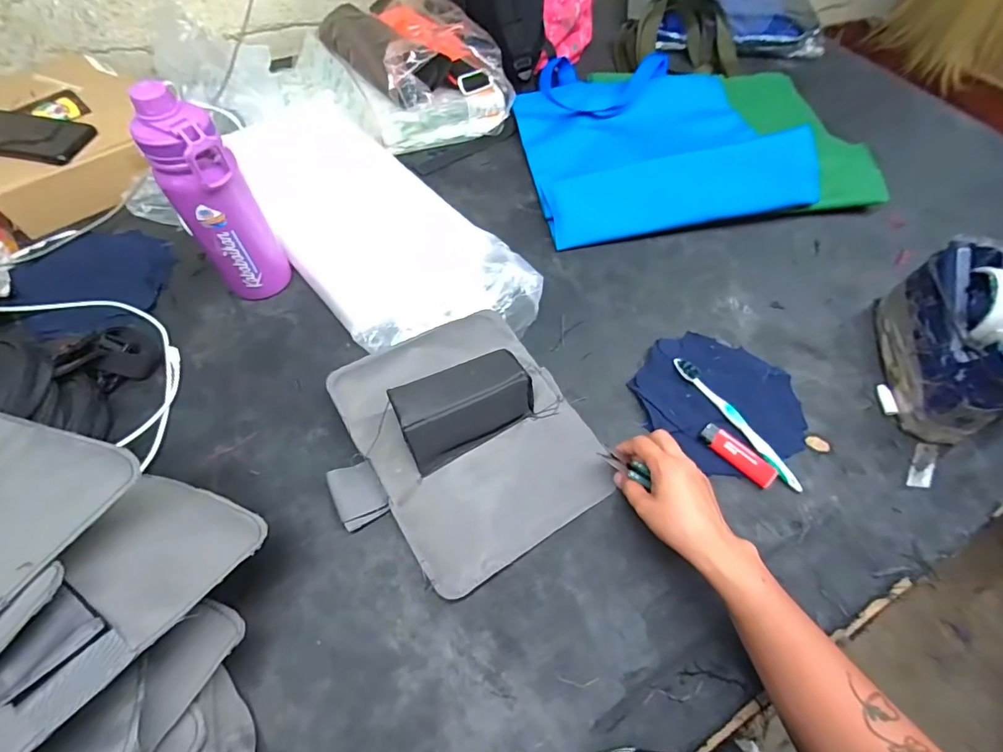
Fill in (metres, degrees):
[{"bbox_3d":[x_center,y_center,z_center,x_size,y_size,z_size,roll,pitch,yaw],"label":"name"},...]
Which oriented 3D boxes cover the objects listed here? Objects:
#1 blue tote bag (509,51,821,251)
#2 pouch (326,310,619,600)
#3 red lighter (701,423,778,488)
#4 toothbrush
[{"bbox_3d":[0.231,-0.382,0.725,0.385,0.067,0.377,-11,62,-3],"label":"blue tote bag"},{"bbox_3d":[-0.046,0.054,0.463,0.248,0.056,0.262,-29,63,-18],"label":"pouch"},{"bbox_3d":[0.248,0.080,0.480,0.080,0.015,0.026,39,65,20],"label":"red lighter"},{"bbox_3d":[0.254,0.046,0.498,0.018,0.014,0.178,-28,63,-18],"label":"toothbrush"}]

